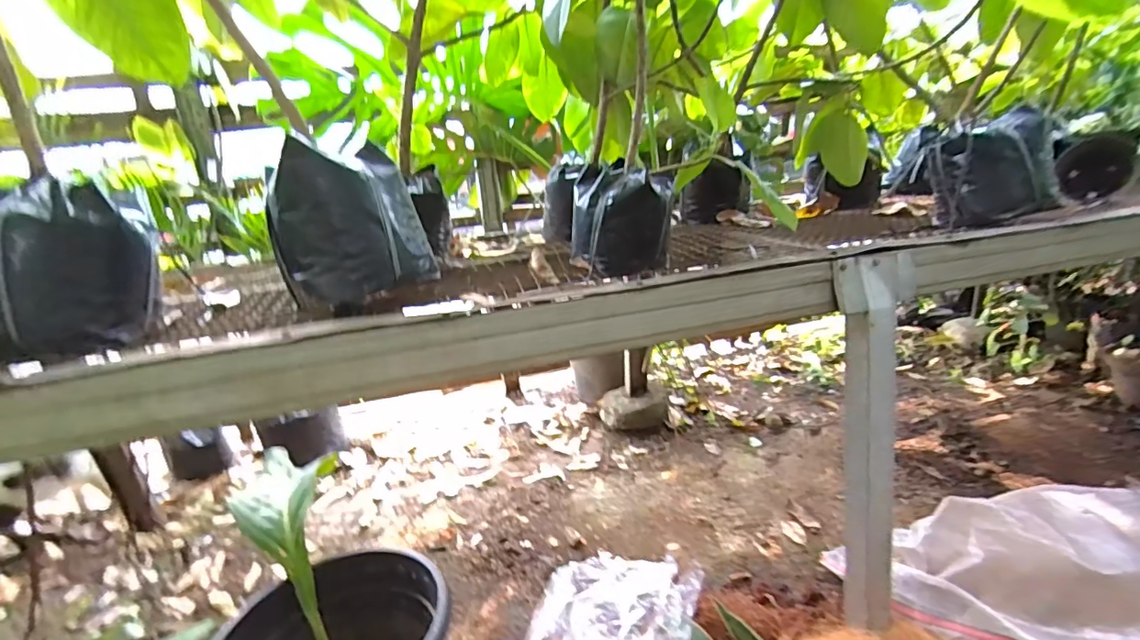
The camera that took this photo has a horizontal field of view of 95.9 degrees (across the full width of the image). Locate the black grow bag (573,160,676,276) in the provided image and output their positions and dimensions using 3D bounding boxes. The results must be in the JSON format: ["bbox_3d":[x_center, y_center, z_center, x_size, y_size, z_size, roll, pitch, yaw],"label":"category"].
[{"bbox_3d":[0.080,-0.156,0.813,0.162,0.155,0.107,-4,16,6],"label":"black grow bag"}]

